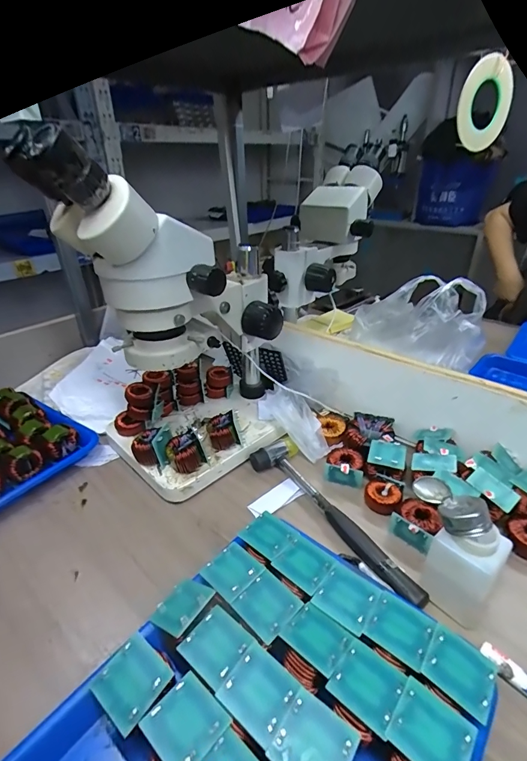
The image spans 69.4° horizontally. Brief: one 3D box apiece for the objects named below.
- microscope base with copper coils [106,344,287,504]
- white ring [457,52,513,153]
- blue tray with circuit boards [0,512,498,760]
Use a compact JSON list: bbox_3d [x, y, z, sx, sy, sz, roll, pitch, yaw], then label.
[{"bbox_3d":[-0.098,0.056,0.569,0.216,0.090,0.187,-23,36,-33],"label":"microscope base with copper coils"},{"bbox_3d":[0.399,-0.495,0.689,0.125,0.141,0.012,-31,39,-11],"label":"white ring"},{"bbox_3d":[-0.012,0.258,0.259,0.245,0.054,0.308,23,38,36],"label":"blue tray with circuit boards"}]

